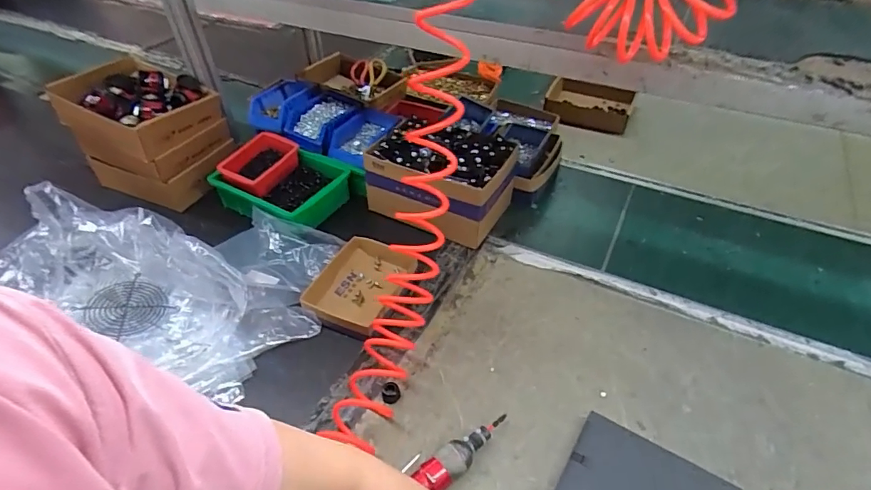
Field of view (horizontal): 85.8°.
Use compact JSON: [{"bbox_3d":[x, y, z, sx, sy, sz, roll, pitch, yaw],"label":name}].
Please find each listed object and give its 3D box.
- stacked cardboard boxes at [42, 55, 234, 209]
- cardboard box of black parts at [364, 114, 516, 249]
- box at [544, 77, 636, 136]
[{"bbox_3d":[-0.598,-0.225,0.996,0.268,0.234,0.208,19,47,20],"label":"stacked cardboard boxes"},{"bbox_3d":[0.006,-0.124,0.940,0.270,0.163,0.175,19,48,20],"label":"cardboard box of black parts"},{"bbox_3d":[0.406,-0.377,1.243,0.211,0.082,0.158,15,46,17],"label":"box"}]

